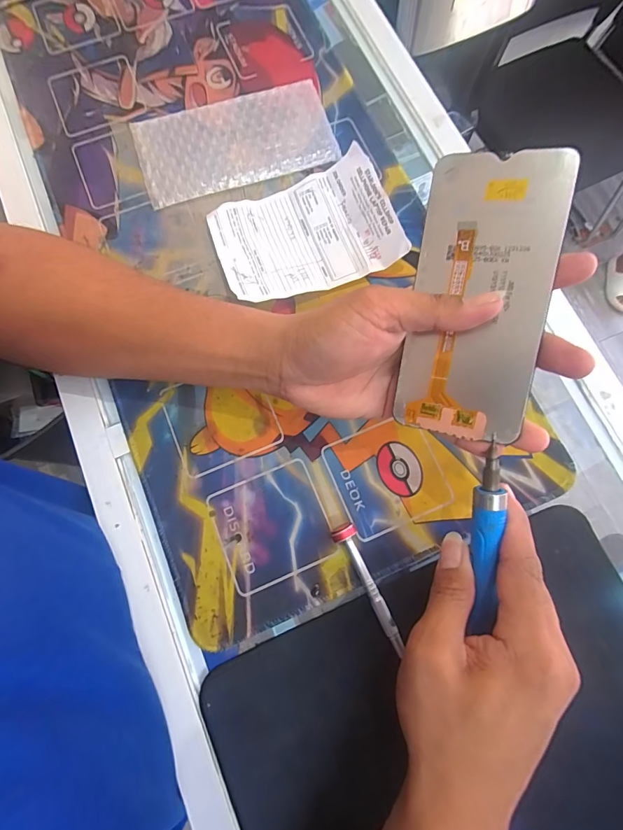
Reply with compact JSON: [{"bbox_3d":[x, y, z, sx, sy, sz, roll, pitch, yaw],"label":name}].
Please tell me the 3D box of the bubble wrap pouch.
[{"bbox_3d":[-0.068,-0.244,0.365,0.170,0.012,0.089,-15,77,-4],"label":"bubble wrap pouch"}]

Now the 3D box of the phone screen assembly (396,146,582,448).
[{"bbox_3d":[0.093,-0.065,0.228,0.069,0.005,0.150,11,99,22],"label":"phone screen assembly"}]

